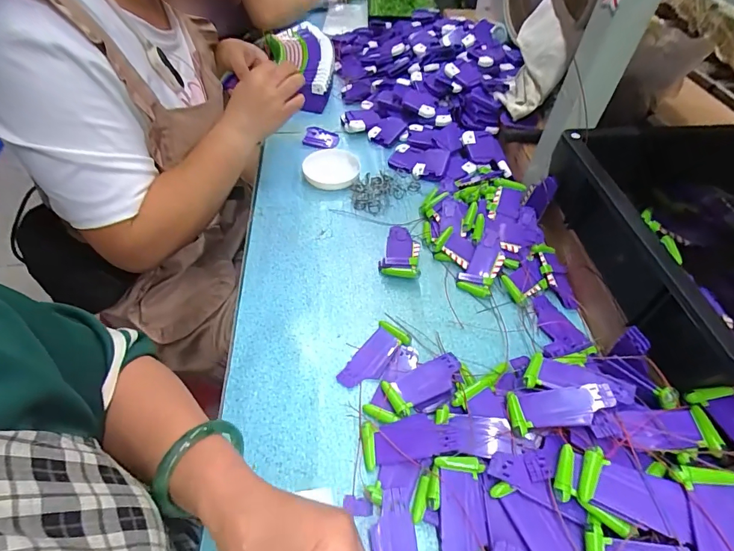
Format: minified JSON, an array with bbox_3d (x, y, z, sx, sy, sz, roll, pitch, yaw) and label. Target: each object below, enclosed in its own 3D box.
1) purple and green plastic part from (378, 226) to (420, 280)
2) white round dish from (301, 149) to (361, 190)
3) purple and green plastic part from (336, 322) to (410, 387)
[{"bbox_3d":[0.044,-0.037,0.536,0.051,0.022,0.097,4,50,1],"label":"purple and green plastic part"},{"bbox_3d":[-0.058,-0.178,0.651,0.089,0.020,0.103,2,50,0],"label":"white round dish"},{"bbox_3d":[0.009,0.090,0.436,0.040,0.008,0.088,29,55,20],"label":"purple and green plastic part"}]

